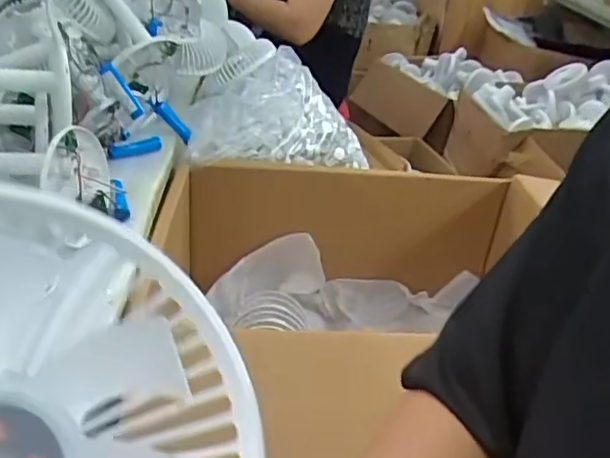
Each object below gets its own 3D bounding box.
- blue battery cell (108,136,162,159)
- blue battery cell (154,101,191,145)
[{"bbox_3d":[-0.214,-0.104,0.786,0.065,0.019,0.018,-15,36,-33],"label":"blue battery cell"},{"bbox_3d":[-0.181,-0.147,0.869,0.017,0.073,0.015,-45,46,-7],"label":"blue battery cell"}]

